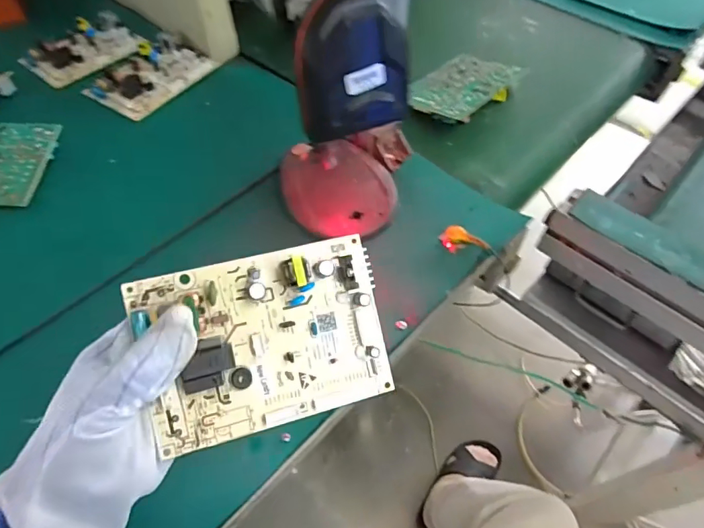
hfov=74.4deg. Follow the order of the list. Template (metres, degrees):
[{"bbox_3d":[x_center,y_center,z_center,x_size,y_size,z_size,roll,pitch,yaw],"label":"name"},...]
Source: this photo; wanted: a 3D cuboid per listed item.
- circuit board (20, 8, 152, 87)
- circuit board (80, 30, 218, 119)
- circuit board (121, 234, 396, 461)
[{"bbox_3d":[-0.360,-0.291,0.619,0.084,0.022,0.138,33,62,22],"label":"circuit board"},{"bbox_3d":[-0.249,-0.240,0.582,0.098,0.020,0.139,26,59,18],"label":"circuit board"},{"bbox_3d":[-0.046,0.044,0.266,0.136,0.021,0.098,-13,89,-14],"label":"circuit board"}]

